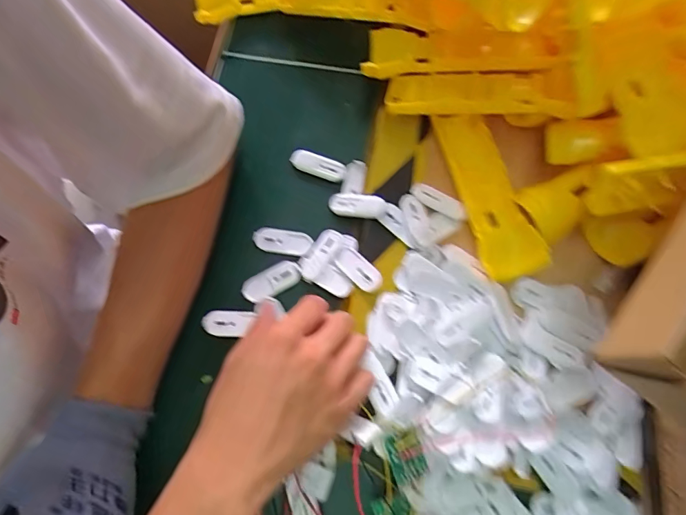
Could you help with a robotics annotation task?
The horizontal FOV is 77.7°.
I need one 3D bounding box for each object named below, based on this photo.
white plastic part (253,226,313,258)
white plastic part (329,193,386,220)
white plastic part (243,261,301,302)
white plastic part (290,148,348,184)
[{"bbox_3d":[-0.052,-0.013,0.367,0.049,0.006,0.021,11,74,2],"label":"white plastic part"},{"bbox_3d":[0.012,-0.044,0.367,0.051,0.007,0.020,10,73,21],"label":"white plastic part"},{"bbox_3d":[-0.060,0.020,0.357,0.050,0.004,0.023,-24,75,-8],"label":"white plastic part"},{"bbox_3d":[-0.023,-0.083,0.383,0.051,0.006,0.018,21,74,5],"label":"white plastic part"}]

